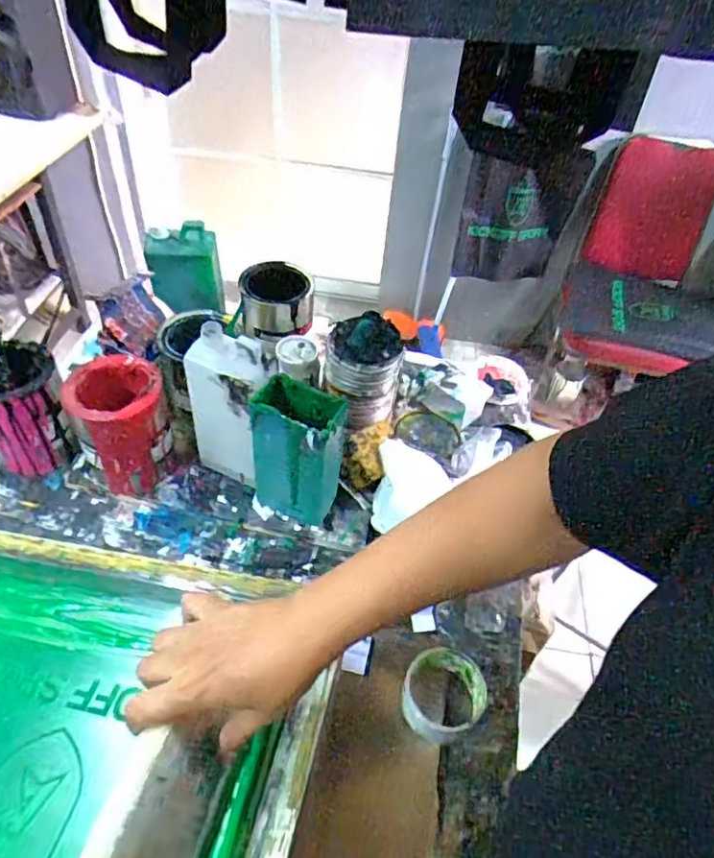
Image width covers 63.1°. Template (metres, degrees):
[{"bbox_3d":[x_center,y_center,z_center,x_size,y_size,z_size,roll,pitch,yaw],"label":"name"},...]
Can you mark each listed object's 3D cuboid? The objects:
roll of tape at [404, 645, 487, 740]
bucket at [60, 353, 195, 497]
[{"bbox_3d":[0.092,0.283,0.618,0.086,0.044,0.094,37,54,25],"label":"roll of tape"},{"bbox_3d":[-0.286,-0.002,0.735,0.110,0.179,0.110,3,47,-4],"label":"bucket"}]

